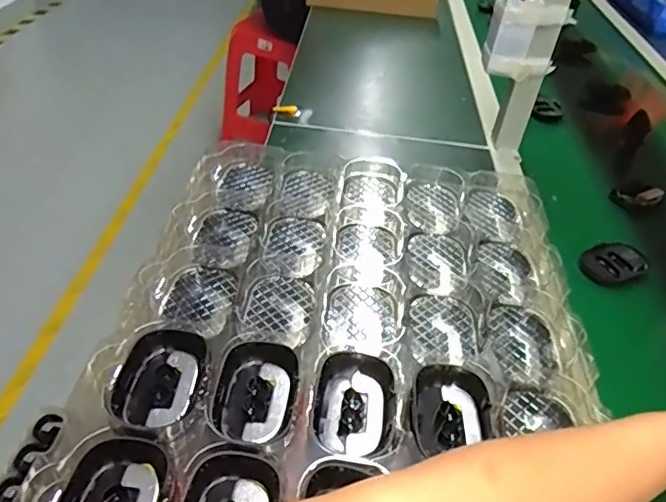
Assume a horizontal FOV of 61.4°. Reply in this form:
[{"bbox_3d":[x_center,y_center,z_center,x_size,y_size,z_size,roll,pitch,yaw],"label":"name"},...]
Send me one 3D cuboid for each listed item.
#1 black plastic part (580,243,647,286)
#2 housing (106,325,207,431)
[{"bbox_3d":[0.355,0.016,0.711,0.082,0.020,0.056,-17,46,-27],"label":"black plastic part"},{"bbox_3d":[-0.130,0.094,0.428,0.056,0.019,0.091,11,40,4],"label":"housing"}]

